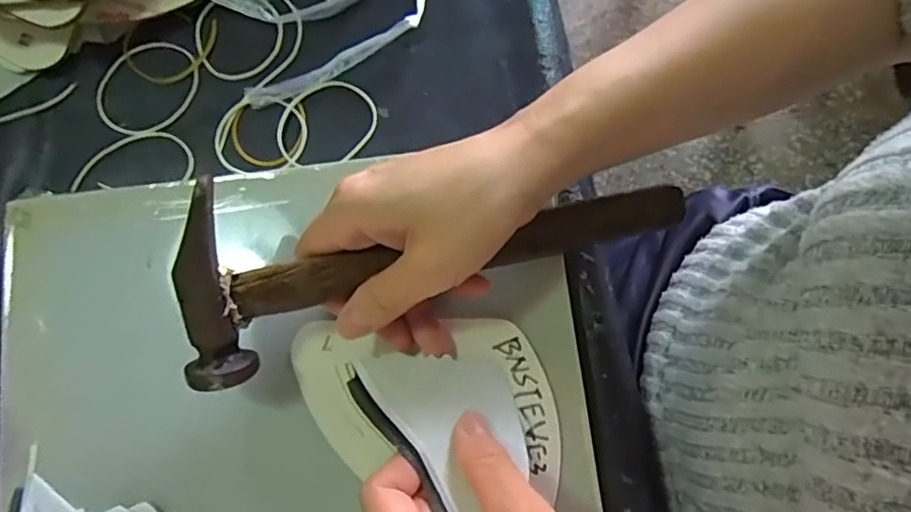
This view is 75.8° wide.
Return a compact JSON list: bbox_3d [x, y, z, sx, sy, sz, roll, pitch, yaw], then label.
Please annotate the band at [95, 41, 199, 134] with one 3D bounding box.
[{"bbox_3d":[-0.179,-0.098,0.340,0.056,0.004,0.059,0,79,1],"label":"band"}]

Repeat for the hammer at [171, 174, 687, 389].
[{"bbox_3d":[-0.011,-0.017,0.275,0.242,0.028,0.080,-18,101,-12],"label":"hammer"}]

